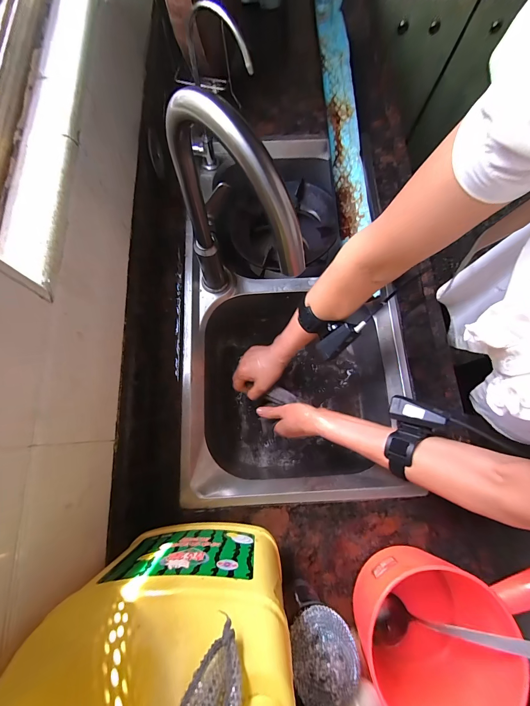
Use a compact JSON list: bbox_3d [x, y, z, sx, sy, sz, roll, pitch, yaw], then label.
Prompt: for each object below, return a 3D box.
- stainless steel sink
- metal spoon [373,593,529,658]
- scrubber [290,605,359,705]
[{"bbox_3d":[0.044,-0.095,0.637,0.408,0.173,0.739,-3,75,-2],"label":"stainless steel sink"},{"bbox_3d":[0.244,0.339,0.352,0.219,0.043,0.041,-17,73,30],"label":"metal spoon"},{"bbox_3d":[0.064,0.334,0.324,0.072,0.031,0.079,-26,77,-8],"label":"scrubber"}]

